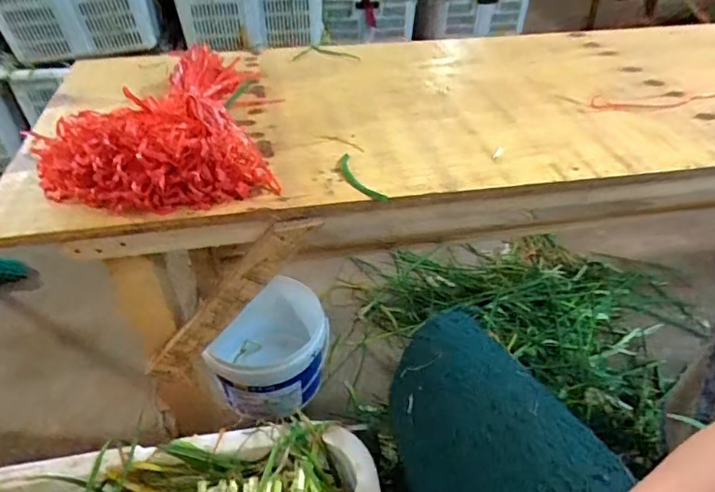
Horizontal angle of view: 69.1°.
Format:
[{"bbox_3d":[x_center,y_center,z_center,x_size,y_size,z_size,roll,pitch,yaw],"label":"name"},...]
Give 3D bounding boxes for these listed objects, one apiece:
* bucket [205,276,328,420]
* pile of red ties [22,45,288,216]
[{"bbox_3d":[-0.173,0.202,1.033,0.219,0.190,0.234,-10,40,-11],"label":"bucket"},{"bbox_3d":[-0.223,-0.158,0.586,0.227,0.085,0.331,-12,40,-13],"label":"pile of red ties"}]

